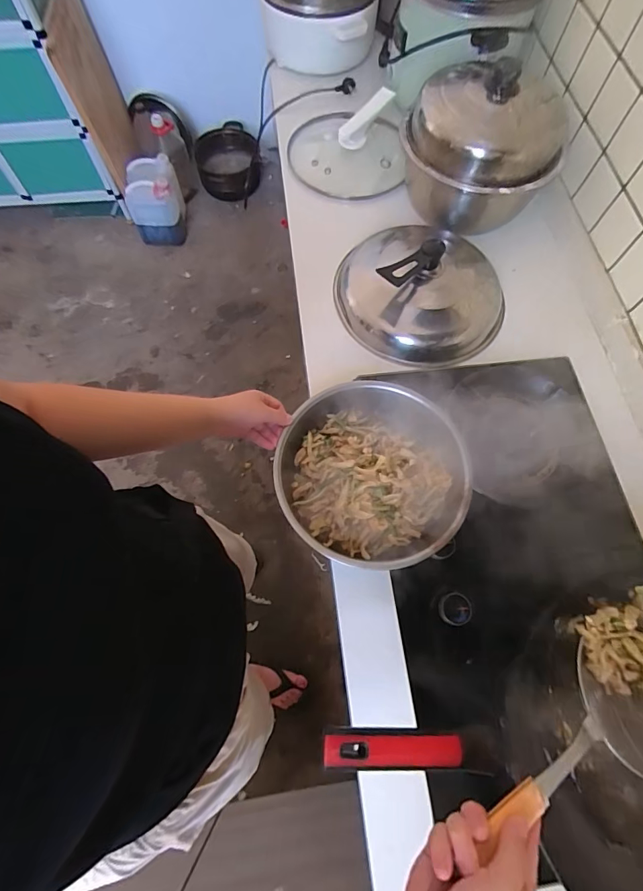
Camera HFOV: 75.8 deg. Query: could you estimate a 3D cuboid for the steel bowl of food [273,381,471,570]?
[{"bbox_3d":[0.075,0.040,0.621,0.267,0.068,0.271,0,68,-1],"label":"steel bowl of food"}]

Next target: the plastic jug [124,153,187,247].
[{"bbox_3d":[-0.640,-0.933,1.589,0.186,0.264,0.217,-8,68,-4],"label":"plastic jug"}]

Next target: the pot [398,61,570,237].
[{"bbox_3d":[0.318,-0.593,0.803,0.276,0.215,0.272,0,68,-1],"label":"pot"}]

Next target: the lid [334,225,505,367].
[{"bbox_3d":[0.195,-0.299,0.774,0.318,0.138,0.282,3,68,0],"label":"lid"}]

